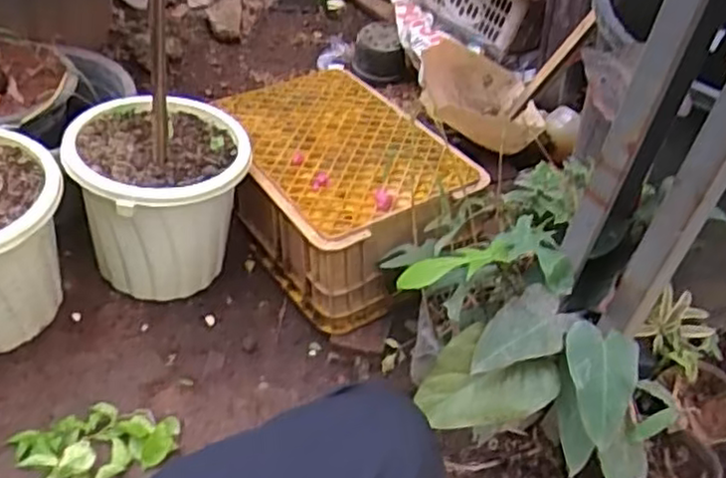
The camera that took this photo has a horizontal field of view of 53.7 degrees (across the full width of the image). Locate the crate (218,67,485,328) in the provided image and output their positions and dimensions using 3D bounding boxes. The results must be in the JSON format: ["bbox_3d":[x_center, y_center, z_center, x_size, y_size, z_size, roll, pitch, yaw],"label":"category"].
[{"bbox_3d":[-0.053,-0.095,1.253,0.318,0.218,0.483,-22,52,-27],"label":"crate"}]

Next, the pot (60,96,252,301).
[{"bbox_3d":[-0.310,-0.071,1.138,0.250,0.230,0.234,4,46,-4],"label":"pot"}]

